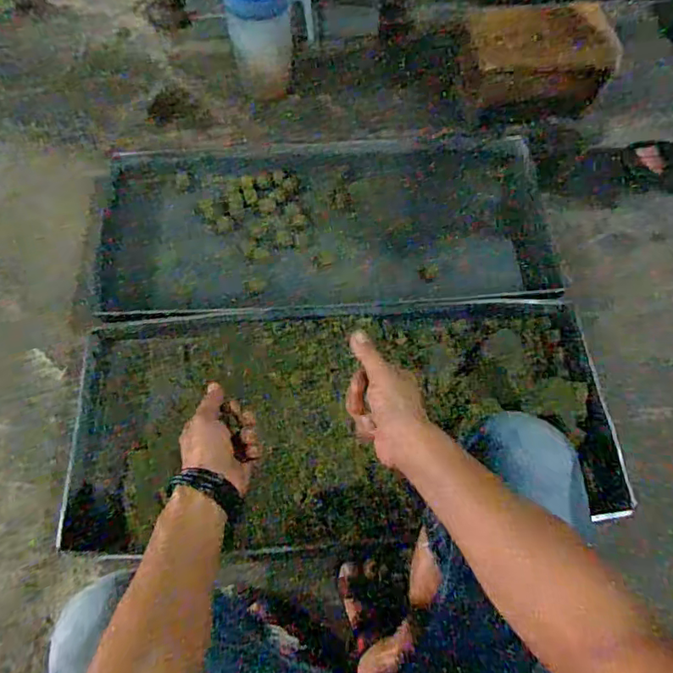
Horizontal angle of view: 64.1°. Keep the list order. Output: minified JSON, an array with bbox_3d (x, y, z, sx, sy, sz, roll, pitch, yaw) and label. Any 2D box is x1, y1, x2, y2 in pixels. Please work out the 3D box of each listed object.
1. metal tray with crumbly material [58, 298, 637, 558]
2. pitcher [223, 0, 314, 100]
[{"bbox_3d":[0.016,0.120,0.851,0.816,0.060,0.383,-2,64,-3],"label":"metal tray with crumbly material"},{"bbox_3d":[-0.137,-0.634,1.118,0.179,0.237,0.131,-8,65,-5],"label":"pitcher"}]

